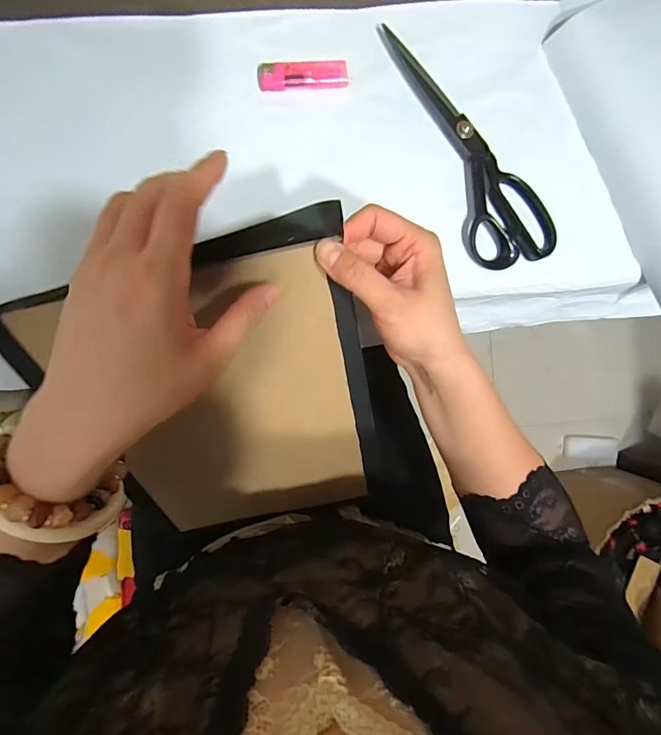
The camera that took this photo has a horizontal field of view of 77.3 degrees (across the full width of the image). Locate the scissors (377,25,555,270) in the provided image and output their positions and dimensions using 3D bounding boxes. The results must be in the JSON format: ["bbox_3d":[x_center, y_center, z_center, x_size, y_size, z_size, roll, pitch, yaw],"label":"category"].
[{"bbox_3d":[0.131,-0.205,0.379,0.083,0.013,0.235,-23,92,-6],"label":"scissors"}]

